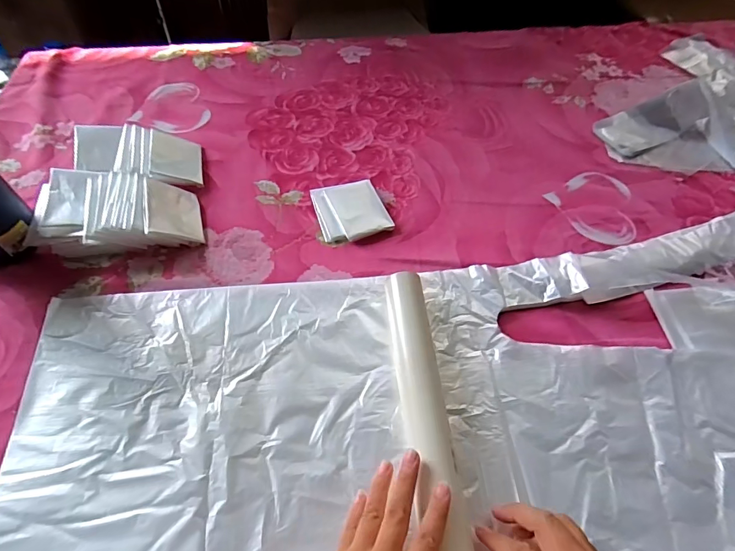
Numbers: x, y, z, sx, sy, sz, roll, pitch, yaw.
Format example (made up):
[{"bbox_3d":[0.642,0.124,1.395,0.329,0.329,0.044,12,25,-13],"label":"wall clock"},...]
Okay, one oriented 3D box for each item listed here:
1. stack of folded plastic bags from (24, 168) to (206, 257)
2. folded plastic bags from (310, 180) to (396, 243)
[{"bbox_3d":[-0.292,-0.074,0.499,0.183,0.048,0.103,-5,56,-5],"label":"stack of folded plastic bags"},{"bbox_3d":[-0.020,-0.085,0.537,0.087,0.016,0.085,-13,57,-10],"label":"folded plastic bags"}]

